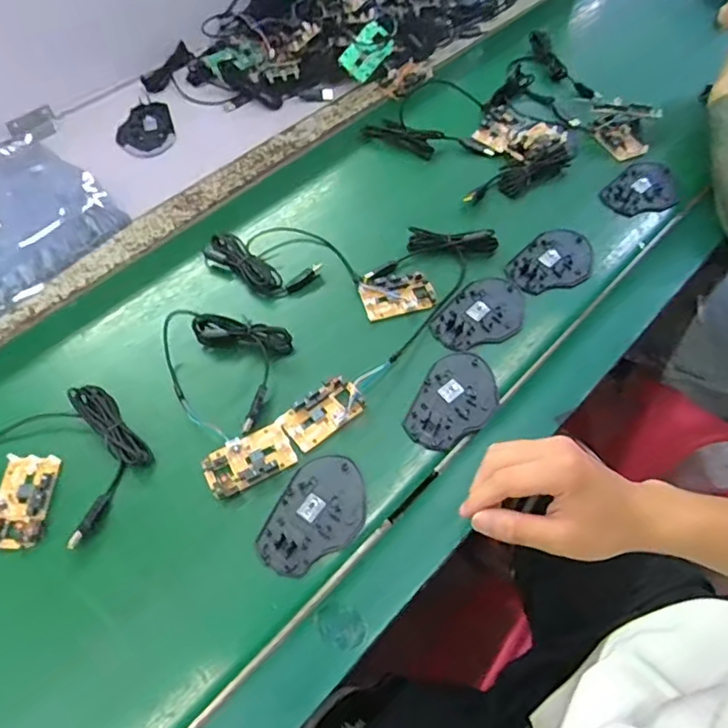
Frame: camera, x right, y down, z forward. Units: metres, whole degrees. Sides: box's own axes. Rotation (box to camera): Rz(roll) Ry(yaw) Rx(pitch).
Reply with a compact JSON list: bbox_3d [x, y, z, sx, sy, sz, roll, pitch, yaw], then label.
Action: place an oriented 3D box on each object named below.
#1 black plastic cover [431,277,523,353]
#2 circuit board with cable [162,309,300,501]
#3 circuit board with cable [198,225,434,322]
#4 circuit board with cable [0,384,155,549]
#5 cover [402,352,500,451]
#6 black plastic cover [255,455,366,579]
[{"bbox_3d":[0.121,-0.052,0.572,0.106,0.004,0.072,-29,63,-19],"label":"black plastic cover"},{"bbox_3d":[-0.114,0.016,0.515,0.117,0.034,0.182,-20,61,-15],"label":"circuit board with cable"},{"bbox_3d":[-0.048,-0.104,0.606,0.250,0.025,0.088,15,58,6],"label":"circuit board with cable"},{"bbox_3d":[-0.280,0.088,0.482,0.146,0.021,0.159,28,64,13],"label":"circuit board with cable"},{"bbox_3d":[0.087,0.036,0.526,0.069,0.004,0.106,26,60,13],"label":"cover"},{"bbox_3d":[-0.040,0.128,0.472,0.070,0.007,0.106,26,60,13],"label":"black plastic cover"}]

